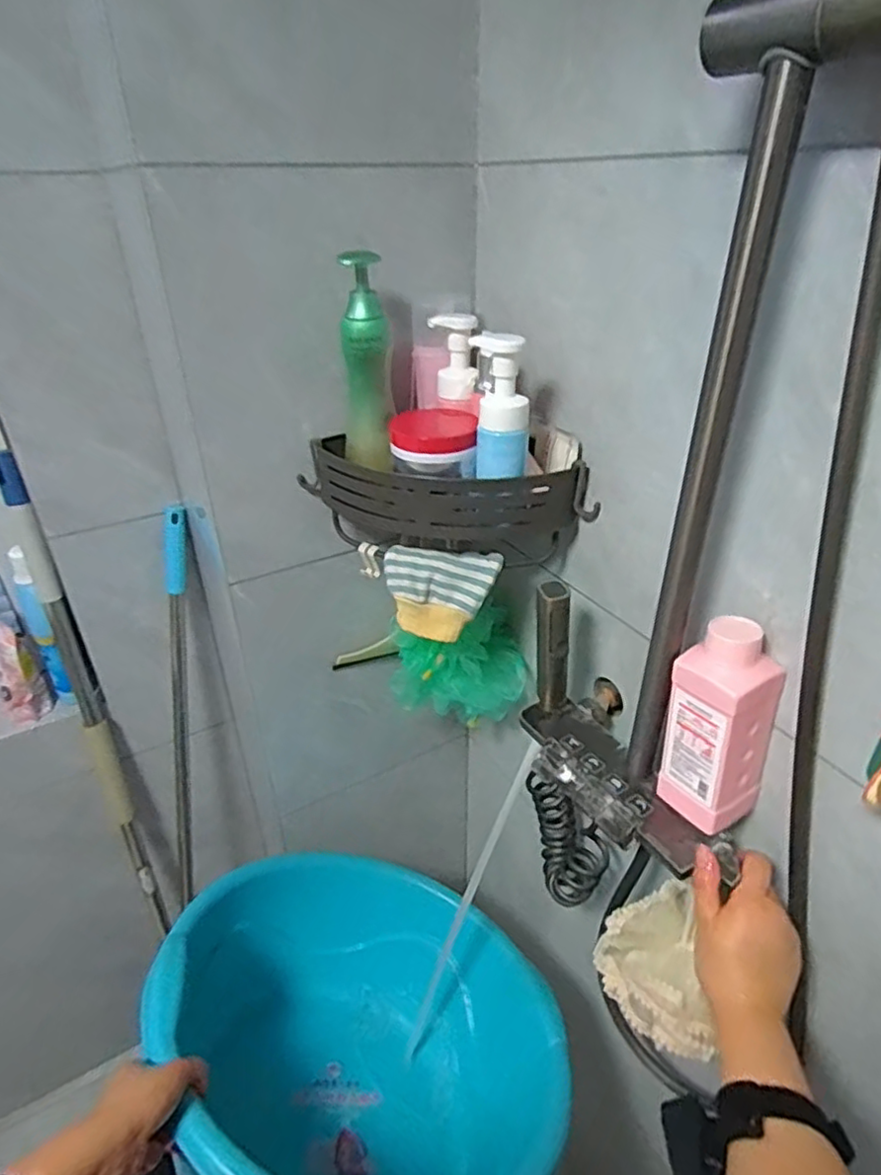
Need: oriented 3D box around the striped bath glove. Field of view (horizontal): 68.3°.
[{"bbox_3d":[0.002,0.007,0.692,0.118,0.079,0.048,3,32,6],"label":"striped bath glove"}]

